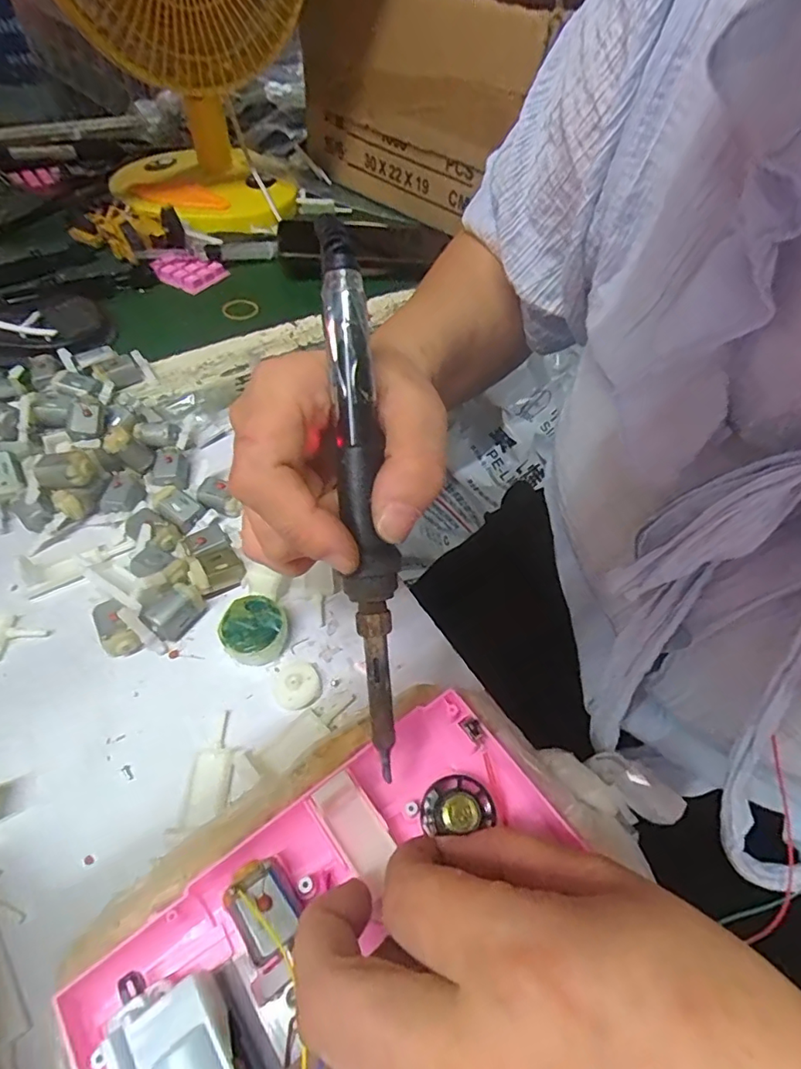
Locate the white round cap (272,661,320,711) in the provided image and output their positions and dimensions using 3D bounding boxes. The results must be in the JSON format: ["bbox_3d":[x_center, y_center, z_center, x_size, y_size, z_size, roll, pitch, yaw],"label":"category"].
[{"bbox_3d":[-0.052,0.075,0.267,0.022,0.005,0.024,2,53,-2],"label":"white round cap"}]

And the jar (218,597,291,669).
[{"bbox_3d":[-0.075,0.050,0.278,0.032,0.016,0.032,2,53,-2],"label":"jar"}]

